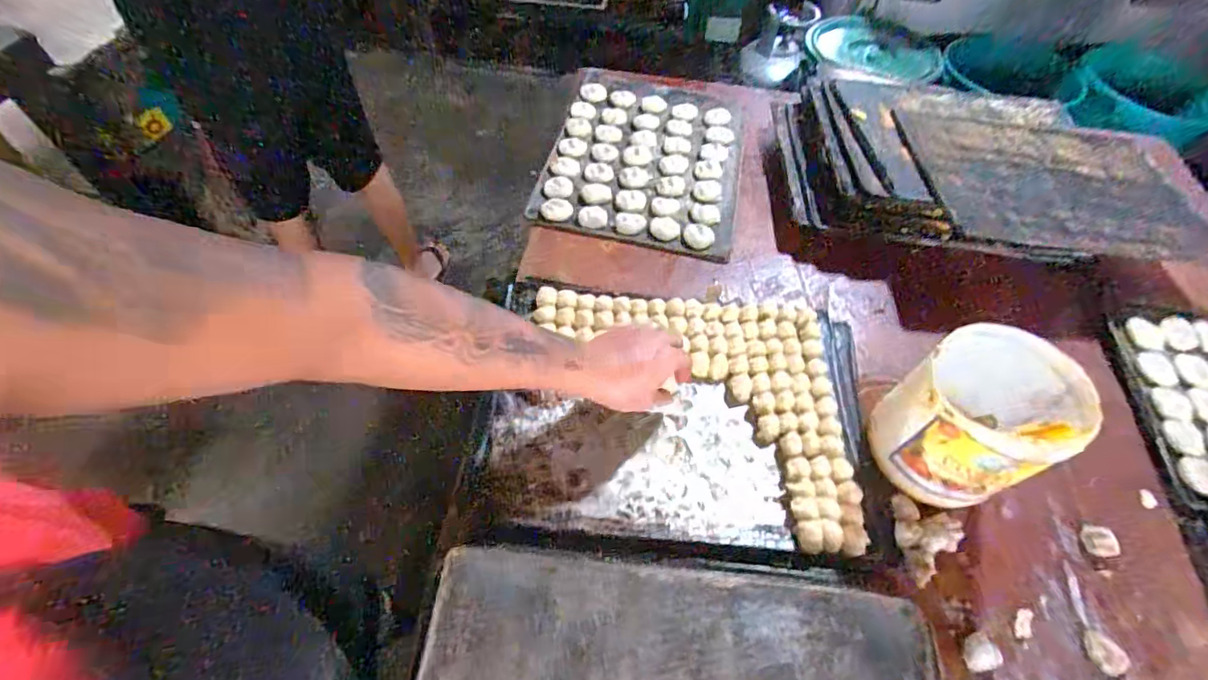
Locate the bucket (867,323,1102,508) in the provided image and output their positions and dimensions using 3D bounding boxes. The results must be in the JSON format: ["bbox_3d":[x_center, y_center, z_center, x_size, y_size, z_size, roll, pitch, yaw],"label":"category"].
[{"bbox_3d":[0.399,0.086,0.572,0.151,0.161,0.143,-29,60,-20],"label":"bucket"}]

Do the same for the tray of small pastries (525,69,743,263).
[{"bbox_3d":[0.081,-0.351,0.963,0.329,0.031,0.484,10,55,6],"label":"tray of small pastries"}]

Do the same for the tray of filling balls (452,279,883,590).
[{"bbox_3d":[0.090,0.086,0.628,0.442,0.041,0.343,6,55,3],"label":"tray of filling balls"}]

